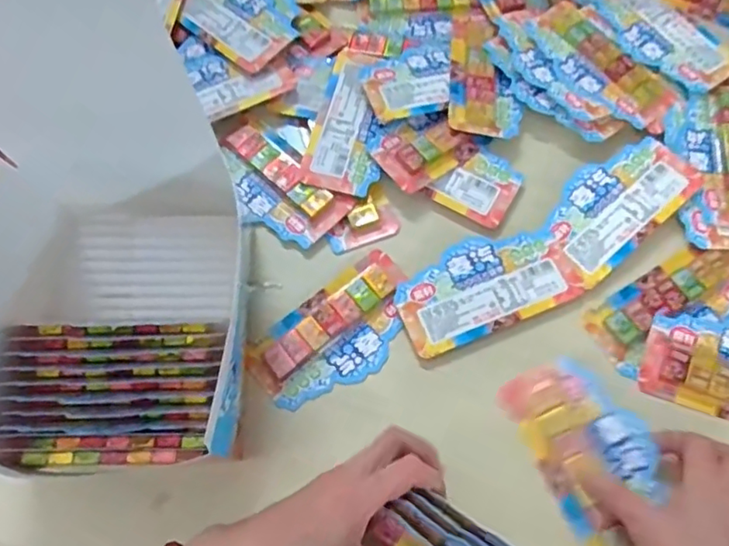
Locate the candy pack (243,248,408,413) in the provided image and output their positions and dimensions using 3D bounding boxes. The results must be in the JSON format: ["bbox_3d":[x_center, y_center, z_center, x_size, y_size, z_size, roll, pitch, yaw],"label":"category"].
[{"bbox_3d":[-0.019,0.048,0.463,0.142,0.007,0.077,-39,73,-13],"label":"candy pack"}]

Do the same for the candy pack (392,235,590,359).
[{"bbox_3d":[0.099,0.010,0.475,0.146,0.008,0.078,-20,69,-7],"label":"candy pack"}]

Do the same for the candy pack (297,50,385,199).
[{"bbox_3d":[-0.010,-0.134,0.520,0.064,0.012,0.139,14,70,7],"label":"candy pack"}]

